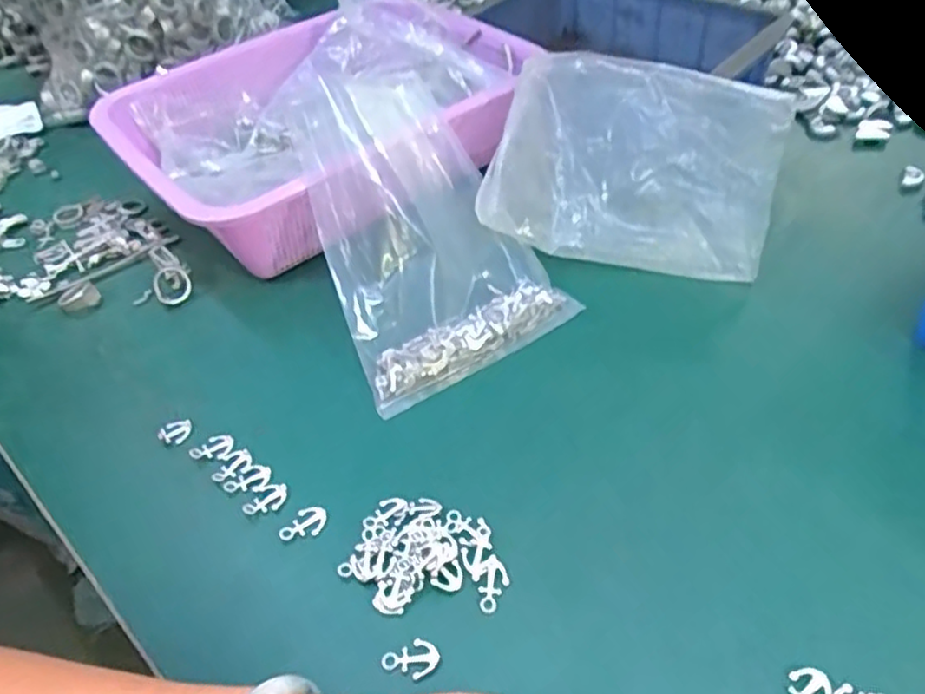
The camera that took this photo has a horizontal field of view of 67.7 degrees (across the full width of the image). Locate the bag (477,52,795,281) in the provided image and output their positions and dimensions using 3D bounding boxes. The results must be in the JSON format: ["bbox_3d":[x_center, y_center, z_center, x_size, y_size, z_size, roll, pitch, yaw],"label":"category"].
[{"bbox_3d":[0.112,-0.119,0.447,0.176,0.035,0.134,16,95,8],"label":"bag"}]

